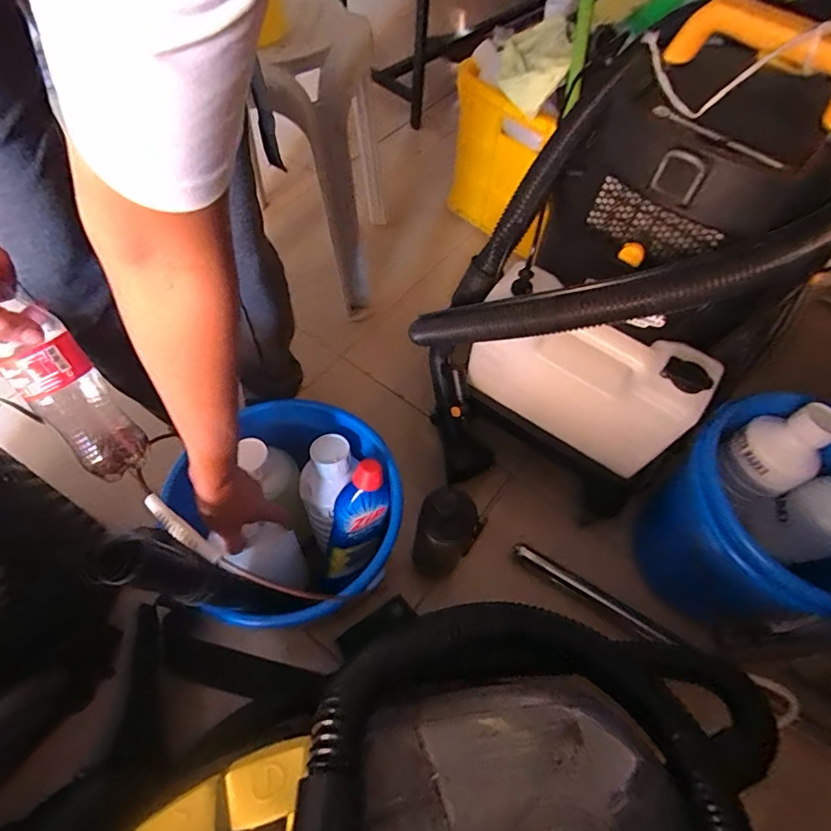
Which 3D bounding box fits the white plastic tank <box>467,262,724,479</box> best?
[{"bbox_3d":[0.220,-0.062,0.658,0.284,0.186,0.100,33,64,15],"label":"white plastic tank"}]

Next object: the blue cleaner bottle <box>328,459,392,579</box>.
[{"bbox_3d":[-0.071,0.132,0.596,0.060,0.184,0.051,20,36,9],"label":"blue cleaner bottle"}]

